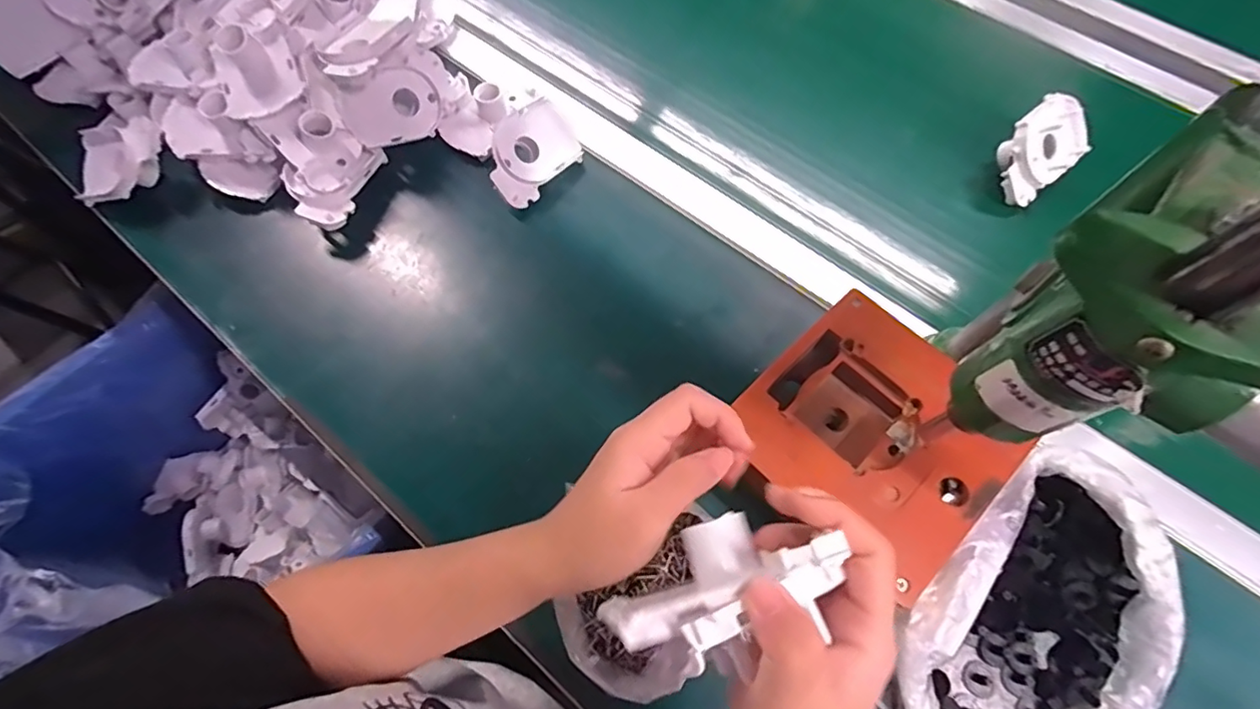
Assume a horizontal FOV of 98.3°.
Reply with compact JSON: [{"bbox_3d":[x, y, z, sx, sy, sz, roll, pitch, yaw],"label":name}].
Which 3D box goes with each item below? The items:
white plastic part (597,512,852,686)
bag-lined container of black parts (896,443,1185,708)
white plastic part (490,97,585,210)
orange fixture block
[{"bbox_3d":[0.036,0.090,0.214,0.093,0.033,0.048,-13,67,-5],"label":"white plastic part"},{"bbox_3d":[0.256,0.173,0.342,0.139,0.056,0.207,40,72,16],"label":"bag-lined container of black parts"},{"bbox_3d":[-0.093,-0.189,0.508,0.104,0.018,0.069,-48,111,-23],"label":"white plastic part"},{"bbox_3d":[0.161,0.054,0.365,0.143,0.034,0.149,-41,72,-16],"label":"orange fixture block"}]

